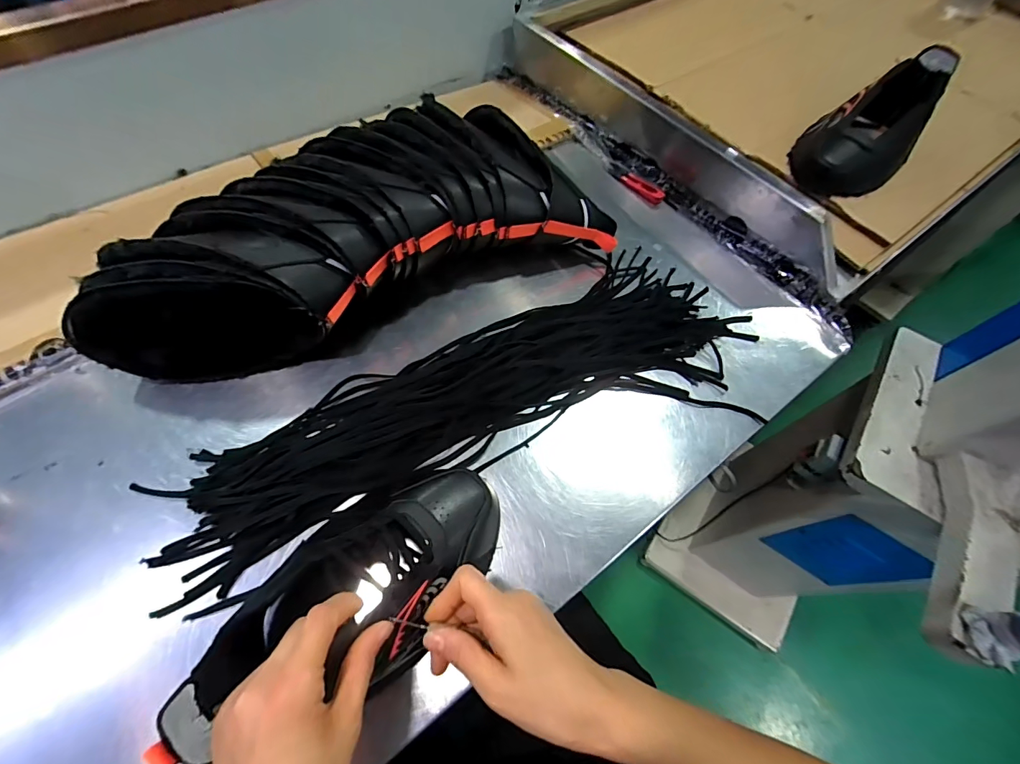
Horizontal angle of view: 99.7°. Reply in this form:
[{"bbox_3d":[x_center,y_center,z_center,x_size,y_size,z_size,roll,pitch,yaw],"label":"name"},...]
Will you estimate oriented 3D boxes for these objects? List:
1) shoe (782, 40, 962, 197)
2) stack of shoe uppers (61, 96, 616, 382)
[{"bbox_3d":[0.486,-0.345,0.570,0.238,0.091,0.121,-39,71,-19],"label":"shoe"},{"bbox_3d":[-0.159,-0.163,0.459,0.536,0.128,0.207,-25,66,-14],"label":"stack of shoe uppers"}]

